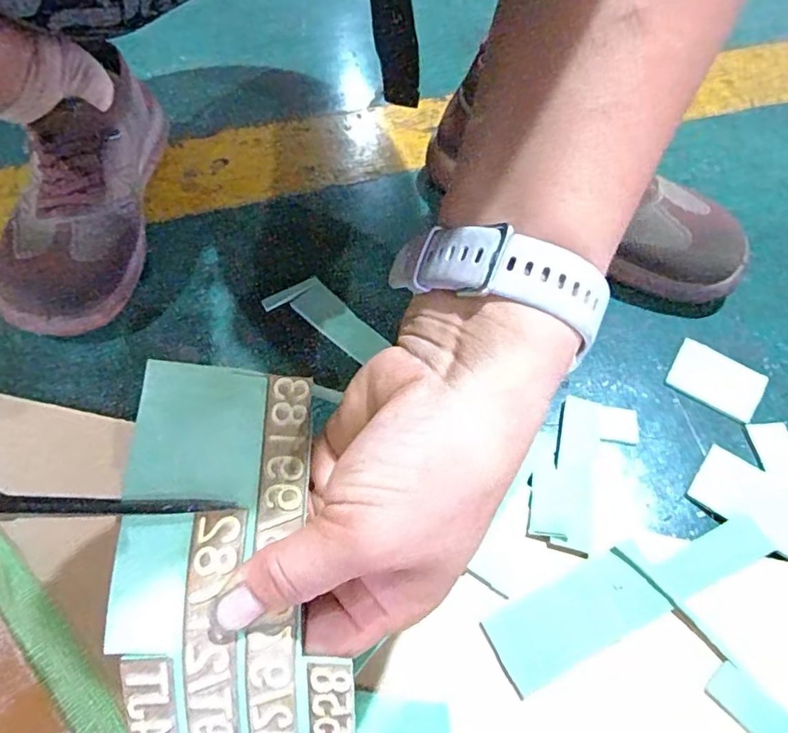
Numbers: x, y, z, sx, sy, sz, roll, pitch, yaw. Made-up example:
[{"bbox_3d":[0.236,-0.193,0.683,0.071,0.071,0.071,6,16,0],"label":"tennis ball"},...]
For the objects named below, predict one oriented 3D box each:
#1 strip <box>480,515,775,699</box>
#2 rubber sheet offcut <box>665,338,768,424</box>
[{"bbox_3d":[0.122,0.112,0.282,0.157,0.010,0.036,-21,61,-15],"label":"strip"},{"bbox_3d":[0.210,0.008,0.360,0.053,0.004,0.044,33,60,21],"label":"rubber sheet offcut"}]

